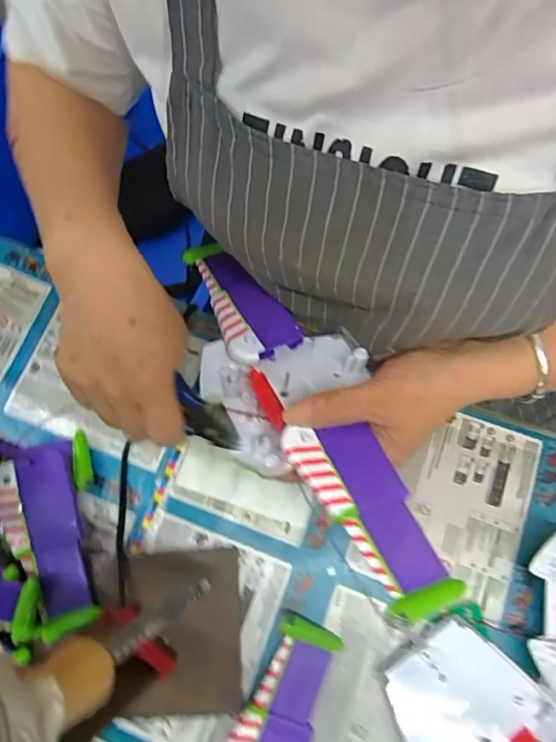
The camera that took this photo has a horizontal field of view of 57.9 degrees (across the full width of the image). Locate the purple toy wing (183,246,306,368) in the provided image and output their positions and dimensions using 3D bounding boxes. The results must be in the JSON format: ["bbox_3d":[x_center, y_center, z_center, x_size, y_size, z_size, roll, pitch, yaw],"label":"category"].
[{"bbox_3d":[-0.030,-0.054,0.368,0.051,0.016,0.114,-30,60,-7],"label":"purple toy wing"}]

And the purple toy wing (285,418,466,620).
[{"bbox_3d":[0.051,0.073,0.274,0.047,0.017,0.115,-31,60,-7],"label":"purple toy wing"}]

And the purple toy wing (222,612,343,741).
[{"bbox_3d":[-0.001,0.222,0.319,0.047,0.020,0.119,27,76,10],"label":"purple toy wing"}]

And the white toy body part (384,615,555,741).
[{"bbox_3d":[0.122,0.218,0.308,0.095,0.029,0.107,-30,74,-7],"label":"white toy body part"}]

